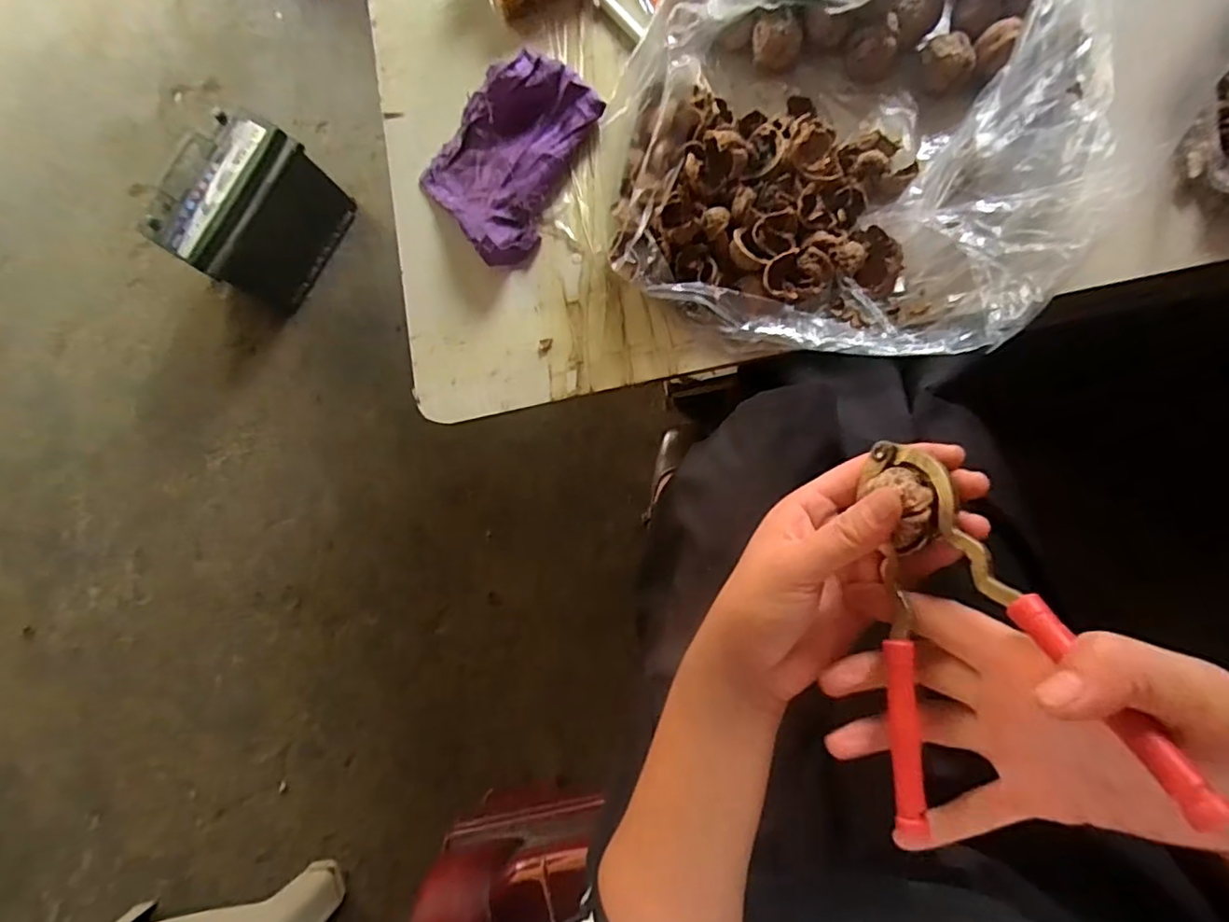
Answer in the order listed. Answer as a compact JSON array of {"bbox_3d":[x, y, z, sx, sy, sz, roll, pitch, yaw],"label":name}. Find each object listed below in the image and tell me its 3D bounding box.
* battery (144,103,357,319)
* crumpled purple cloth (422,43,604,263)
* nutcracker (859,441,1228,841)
[{"bbox_3d":[-0.542,-0.374,0.920,0.143,0.192,0.226,32,89,11],"label":"battery"},{"bbox_3d":[-0.086,-0.247,0.480,0.120,0.034,0.157,37,90,11],"label":"crumpled purple cloth"},{"bbox_3d":[0.143,0.073,0.267,0.018,0.112,0.160,7,51,-29],"label":"nutcracker"}]

